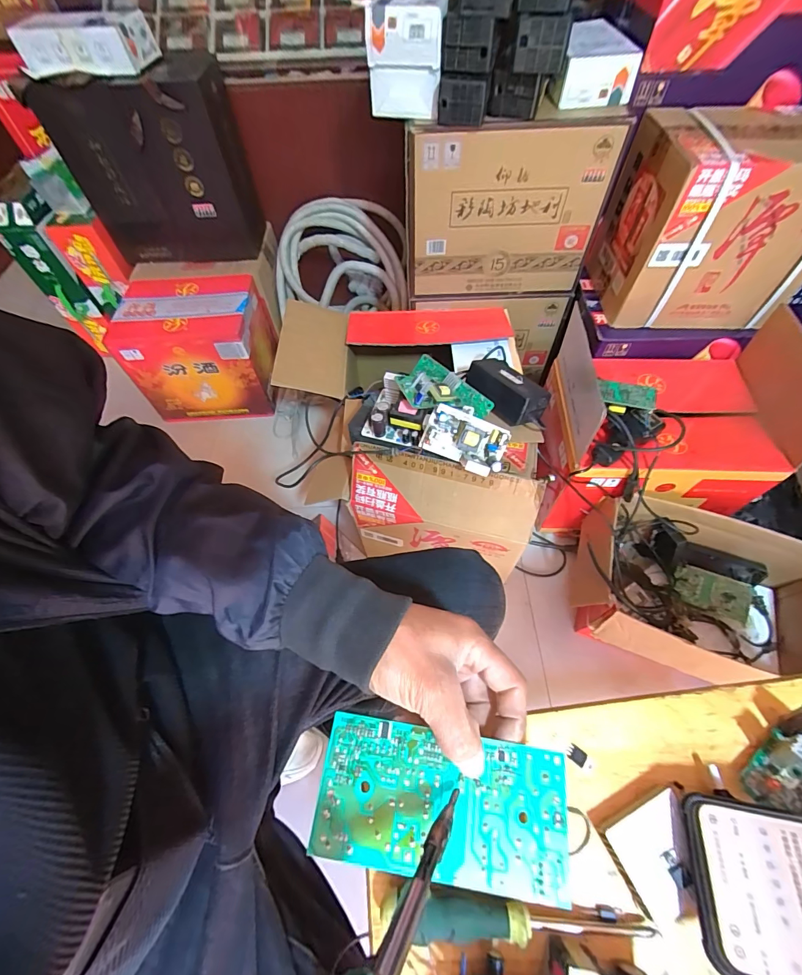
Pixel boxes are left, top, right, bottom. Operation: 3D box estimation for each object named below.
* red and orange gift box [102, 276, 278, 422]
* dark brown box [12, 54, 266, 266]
[{"bbox_3d":[-0.545,-0.386,1.118,0.331,0.276,0.258,-1,60,1],"label":"red and orange gift box"},{"bbox_3d":[-0.570,-0.785,0.995,0.383,0.361,0.203,3,60,4],"label":"dark brown box"}]

